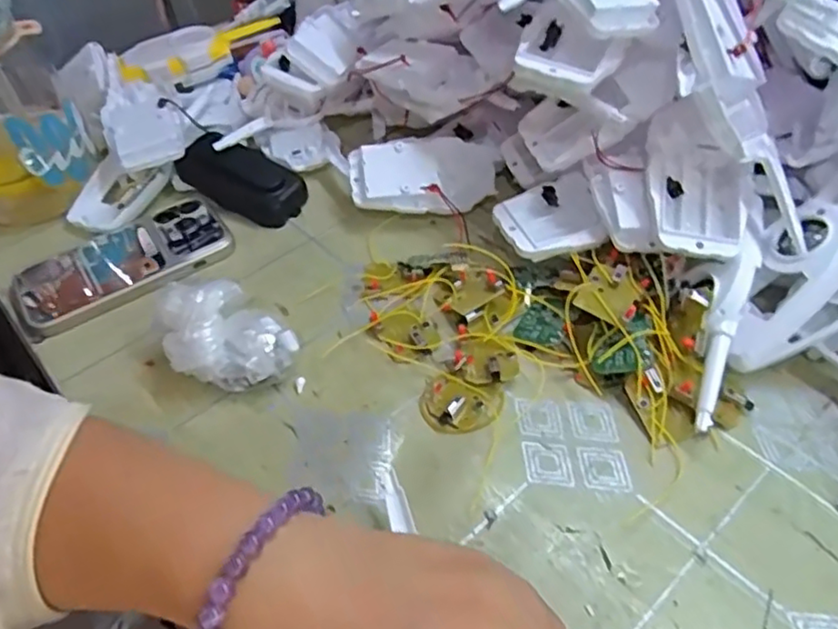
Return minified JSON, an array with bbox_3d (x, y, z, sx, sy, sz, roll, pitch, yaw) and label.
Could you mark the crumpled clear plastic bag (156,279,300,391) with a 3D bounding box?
[{"bbox_3d":[-0.117,0.013,0.390,0.079,0.053,0.055,-9,47,-5],"label":"crumpled clear plastic bag"}]

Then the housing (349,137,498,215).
[{"bbox_3d":[0.005,-0.108,0.487,0.111,0.018,0.060,0,81,-11],"label":"housing"}]

